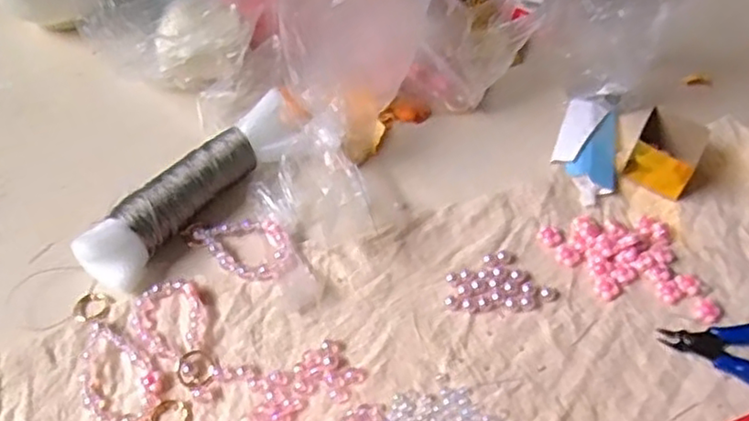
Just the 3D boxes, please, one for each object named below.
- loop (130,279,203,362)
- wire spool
[{"bbox_3d":[-0.128,0.067,0.419,0.044,0.008,0.057,-26,55,-19],"label":"loop"},{"bbox_3d":[-0.121,-0.016,0.472,0.044,0.041,0.188,33,58,25],"label":"wire spool"}]

